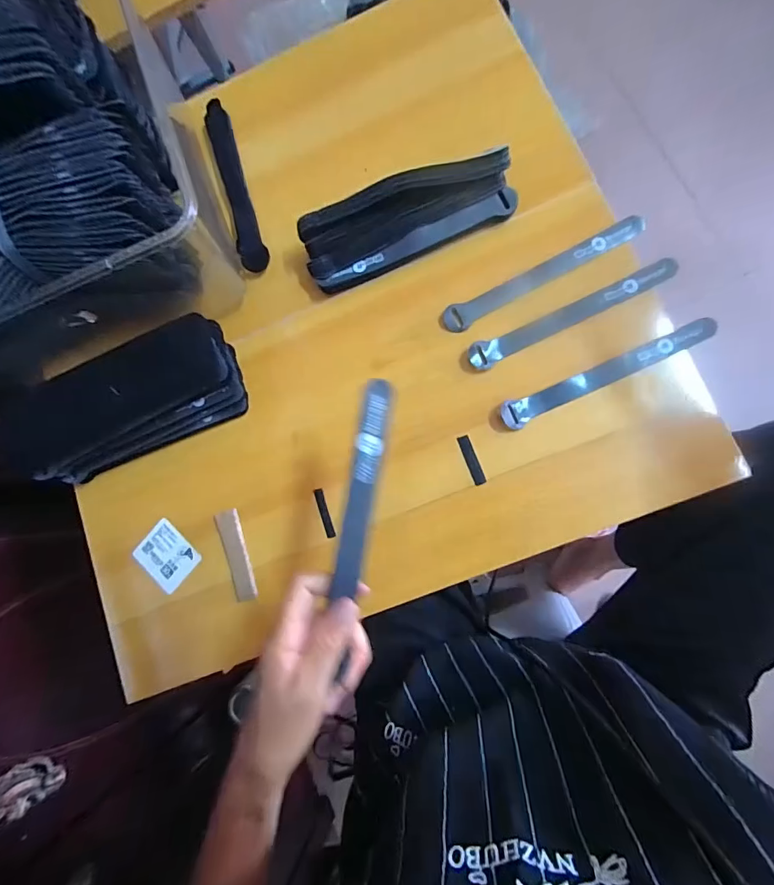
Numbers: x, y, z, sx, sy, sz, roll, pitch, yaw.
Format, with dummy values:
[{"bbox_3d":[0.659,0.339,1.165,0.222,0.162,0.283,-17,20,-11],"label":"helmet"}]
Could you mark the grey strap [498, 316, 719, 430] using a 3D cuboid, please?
[{"bbox_3d":[0.192,-0.062,0.376,0.193,0.011,0.023,-26,80,4],"label":"grey strap"}]

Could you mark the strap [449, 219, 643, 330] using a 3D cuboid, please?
[{"bbox_3d":[0.146,-0.158,0.399,0.199,0.007,0.023,-28,80,3],"label":"strap"}]

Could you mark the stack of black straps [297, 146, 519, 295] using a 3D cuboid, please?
[{"bbox_3d":[0.017,-0.211,0.401,0.194,0.050,0.059,-21,80,4],"label":"stack of black straps"}]

